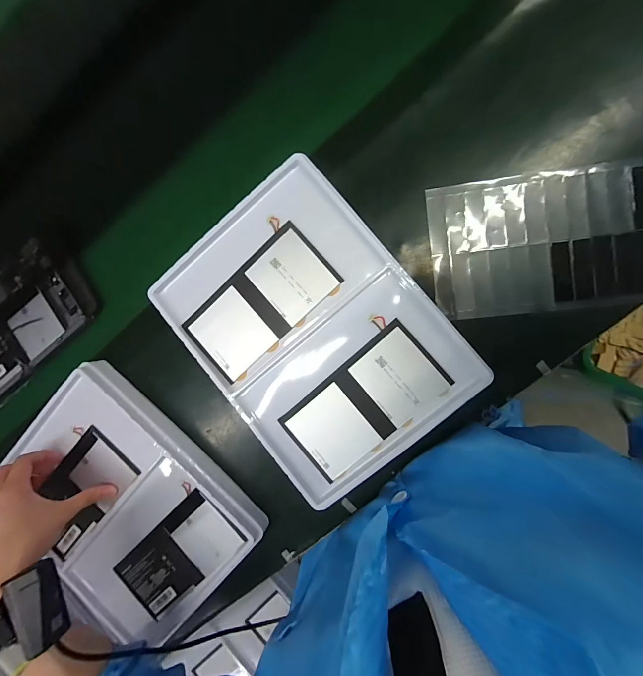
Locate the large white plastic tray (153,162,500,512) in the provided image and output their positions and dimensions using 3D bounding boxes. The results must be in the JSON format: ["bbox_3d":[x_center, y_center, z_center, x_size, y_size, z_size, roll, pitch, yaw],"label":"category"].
[{"bbox_3d":[-0.009,-0.002,0.348,0.236,0.022,0.326,-41,84,5],"label":"large white plastic tray"}]

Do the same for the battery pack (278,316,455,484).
[{"bbox_3d":[0.045,0.069,0.344,0.169,0.011,0.097,-42,83,6],"label":"battery pack"}]

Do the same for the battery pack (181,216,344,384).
[{"bbox_3d":[-0.069,-0.038,0.355,0.170,0.010,0.093,-43,83,6],"label":"battery pack"}]

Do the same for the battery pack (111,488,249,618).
[{"bbox_3d":[-0.185,0.280,0.407,0.166,0.007,0.089,-45,84,5],"label":"battery pack"}]

